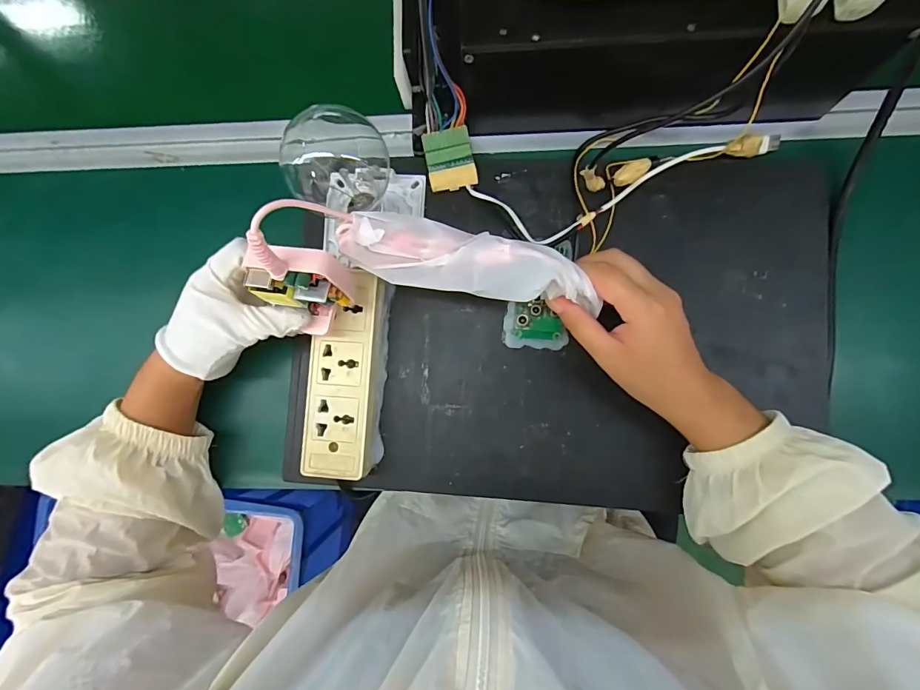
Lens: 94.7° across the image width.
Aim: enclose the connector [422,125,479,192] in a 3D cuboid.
[{"bbox_3d":[-0.008,-0.160,0.366,0.041,0.010,0.047,-10,119,4],"label":"connector"}]

